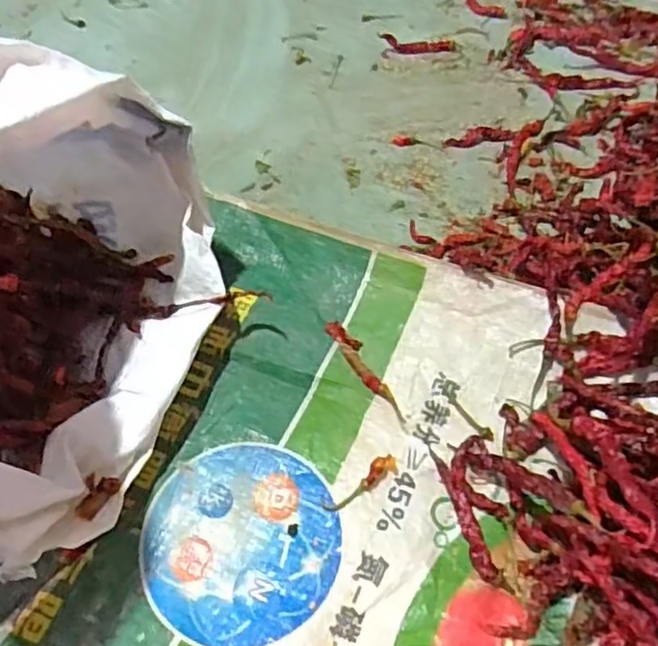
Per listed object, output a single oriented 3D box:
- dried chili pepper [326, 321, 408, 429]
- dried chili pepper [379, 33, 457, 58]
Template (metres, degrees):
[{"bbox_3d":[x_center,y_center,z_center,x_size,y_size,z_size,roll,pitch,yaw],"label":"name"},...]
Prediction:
[{"bbox_3d":[0.032,0.040,0.555,0.019,0.007,0.115,-25,58,-15],"label":"dried chili pepper"},{"bbox_3d":[0.110,-0.345,0.820,0.092,0.024,0.021,-5,55,-2],"label":"dried chili pepper"}]

